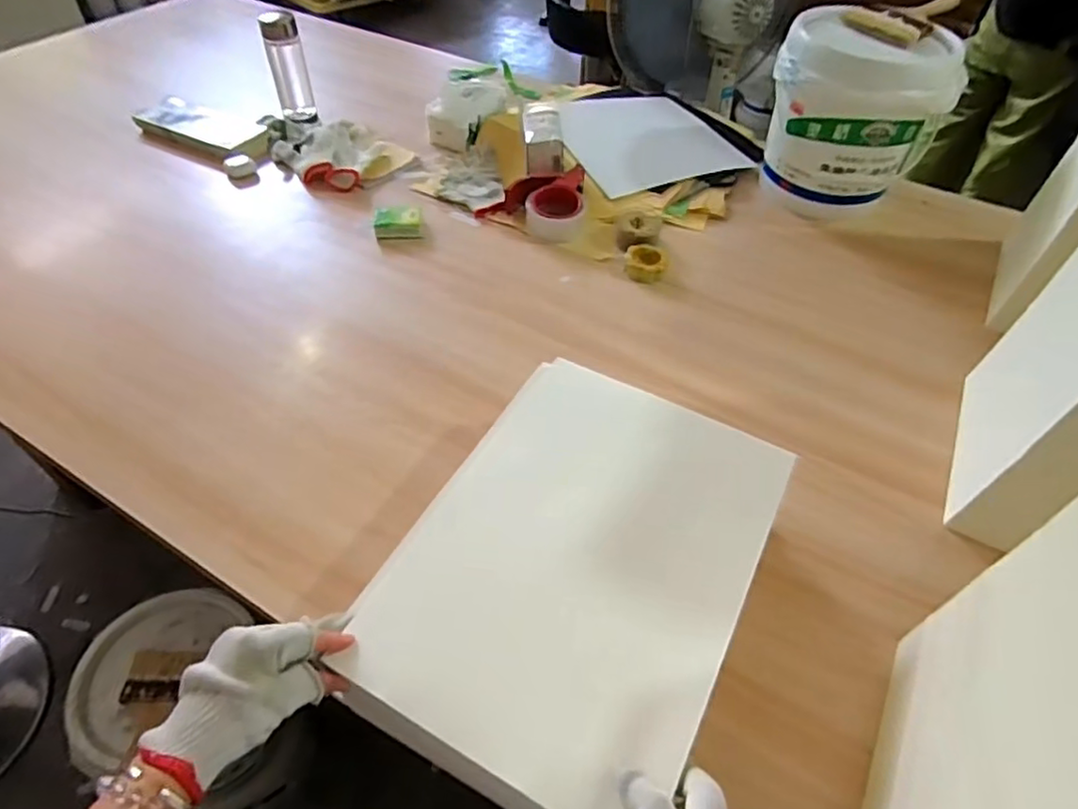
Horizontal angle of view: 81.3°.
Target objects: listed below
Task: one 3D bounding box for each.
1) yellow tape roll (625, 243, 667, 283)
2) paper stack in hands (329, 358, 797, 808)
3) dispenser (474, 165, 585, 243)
[{"bbox_3d":[0.165,-0.220,0.964,0.063,0.019,0.078,10,51,6],"label":"yellow tape roll"},{"bbox_3d":[0.036,0.125,0.527,0.266,0.023,0.364,24,54,17],"label":"paper stack in hands"},{"bbox_3d":[-0.013,-0.331,1.023,0.174,0.054,0.128,2,51,-1],"label":"dispenser"}]

